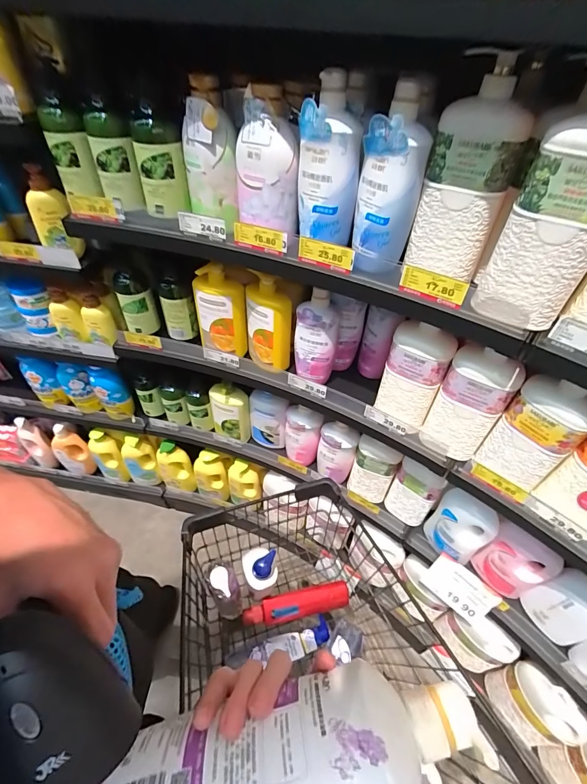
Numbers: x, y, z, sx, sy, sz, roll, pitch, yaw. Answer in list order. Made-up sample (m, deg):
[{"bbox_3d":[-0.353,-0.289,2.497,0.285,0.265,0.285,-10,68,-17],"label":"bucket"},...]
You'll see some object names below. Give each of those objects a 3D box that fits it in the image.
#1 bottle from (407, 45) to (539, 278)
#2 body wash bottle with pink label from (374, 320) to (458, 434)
[{"bbox_3d":[0.229,-0.281,0.472,0.104,0.234,0.058,19,47,14],"label":"bottle"},{"bbox_3d":[0.217,-0.026,0.661,0.099,0.196,0.051,36,53,28],"label":"body wash bottle with pink label"}]

